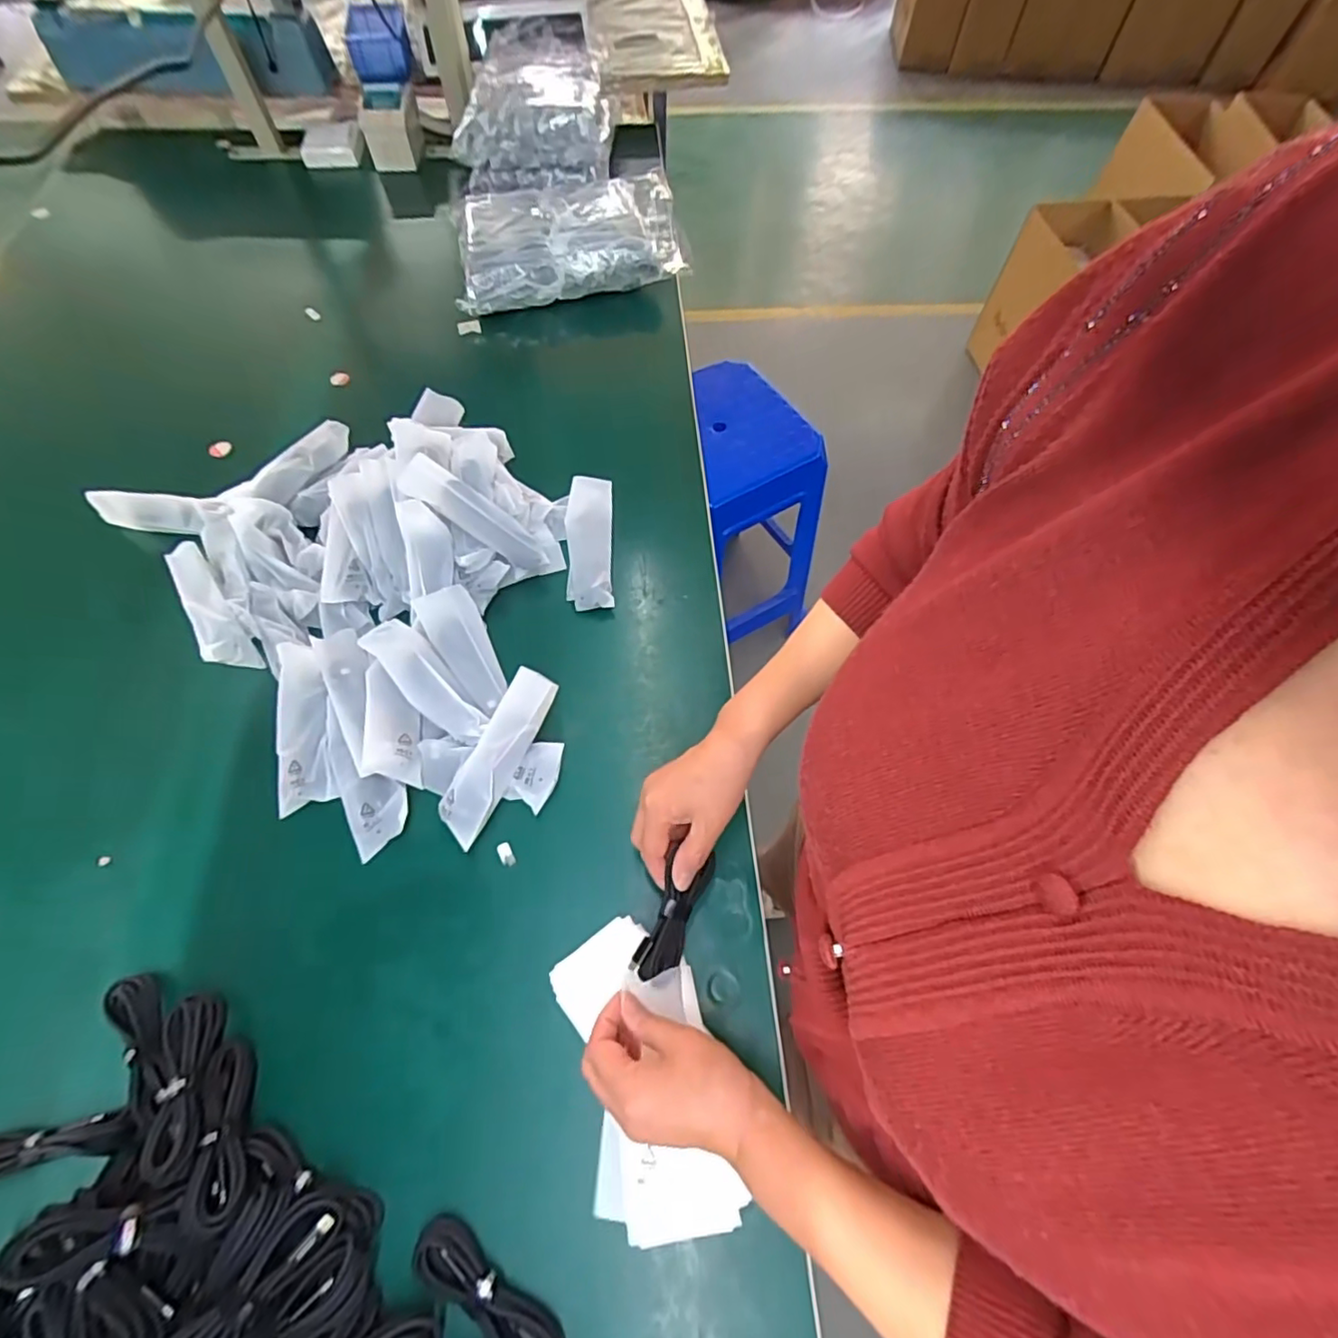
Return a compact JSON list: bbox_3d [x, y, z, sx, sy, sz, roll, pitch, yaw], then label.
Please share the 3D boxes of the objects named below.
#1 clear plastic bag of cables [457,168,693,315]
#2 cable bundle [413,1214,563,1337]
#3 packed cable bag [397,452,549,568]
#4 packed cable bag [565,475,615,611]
[{"bbox_3d":[-0.142,-0.616,0.865,0.328,0.081,0.205,-14,64,-8],"label":"clear plastic bag of cables"},{"bbox_3d":[-0.118,0.405,0.387,0.111,0.018,0.033,32,67,14],"label":"cable bundle"},{"bbox_3d":[-0.190,-0.152,0.600,0.152,0.022,0.036,35,62,-19],"label":"packed cable bag"},{"bbox_3d":[-0.085,-0.136,0.649,0.048,0.019,0.153,-1,71,-6],"label":"packed cable bag"}]

